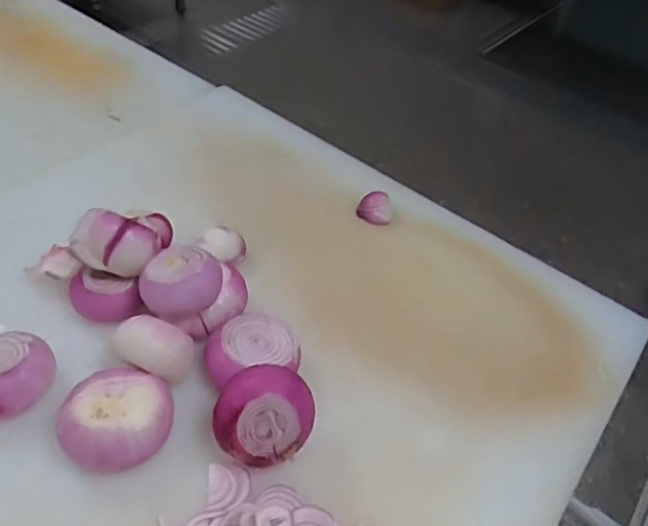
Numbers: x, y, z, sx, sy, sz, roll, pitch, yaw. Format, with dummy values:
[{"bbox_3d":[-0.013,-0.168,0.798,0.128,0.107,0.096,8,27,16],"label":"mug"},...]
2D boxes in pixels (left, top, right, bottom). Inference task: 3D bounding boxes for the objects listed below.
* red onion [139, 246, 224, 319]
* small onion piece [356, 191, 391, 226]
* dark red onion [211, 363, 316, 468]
[{"bbox_3d":[-0.152,0.020,0.607,0.077,0.051,0.077,19,46,10],"label":"red onion"},{"bbox_3d":[0.073,-0.081,0.813,0.047,0.015,0.062,9,49,1],"label":"small onion piece"},{"bbox_3d":[-0.055,0.148,0.541,0.095,0.069,0.082,-31,58,-31],"label":"dark red onion"}]

